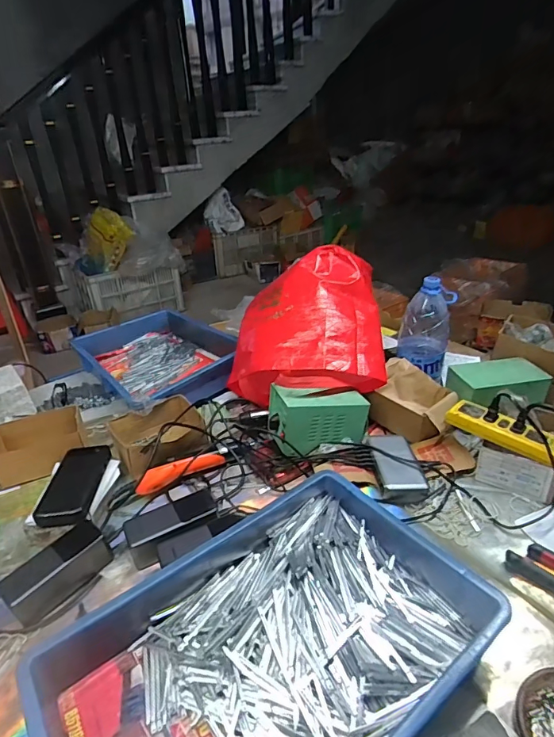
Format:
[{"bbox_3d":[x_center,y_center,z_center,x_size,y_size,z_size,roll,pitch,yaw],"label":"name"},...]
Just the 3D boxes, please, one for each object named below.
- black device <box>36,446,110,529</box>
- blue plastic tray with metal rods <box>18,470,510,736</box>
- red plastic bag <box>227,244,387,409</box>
[{"bbox_3d":[-0.323,0.184,0.716,0.075,0.025,0.155,-4,30,-3],"label":"black device"},{"bbox_3d":[-0.007,0.308,0.484,0.436,0.078,0.299,-23,35,-31],"label":"blue plastic tray with metal rods"},{"bbox_3d":[0.061,-0.079,0.891,0.311,0.214,0.268,-5,30,-5],"label":"red plastic bag"}]

